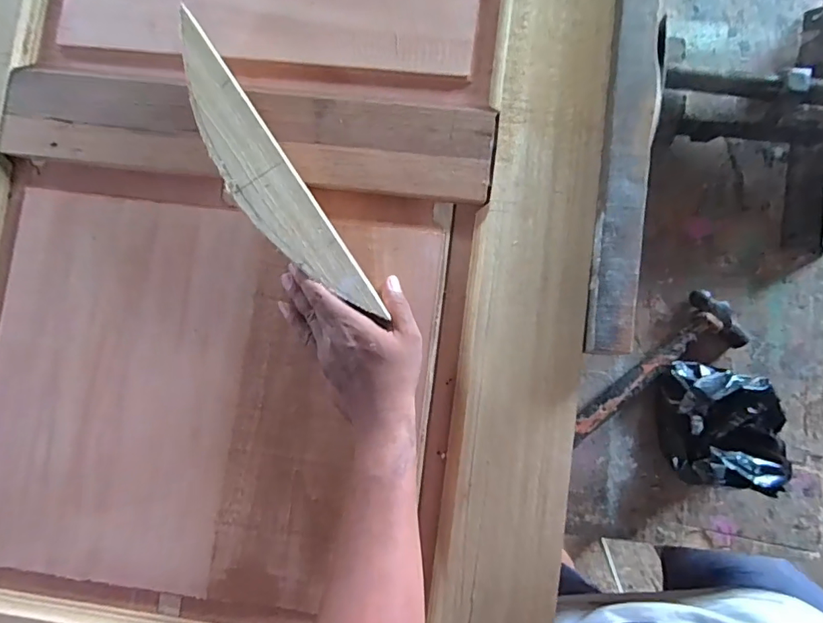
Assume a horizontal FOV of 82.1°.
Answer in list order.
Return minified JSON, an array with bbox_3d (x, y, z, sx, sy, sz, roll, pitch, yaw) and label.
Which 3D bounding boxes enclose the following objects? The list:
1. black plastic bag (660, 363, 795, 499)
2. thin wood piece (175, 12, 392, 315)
[{"bbox_3d":[0.314,0.114,0.494,0.091,0.111,0.112,-2,83,-1],"label":"black plastic bag"},{"bbox_3d":[-0.145,-0.129,0.464,0.061,0.016,0.334,-34,88,0],"label":"thin wood piece"}]

